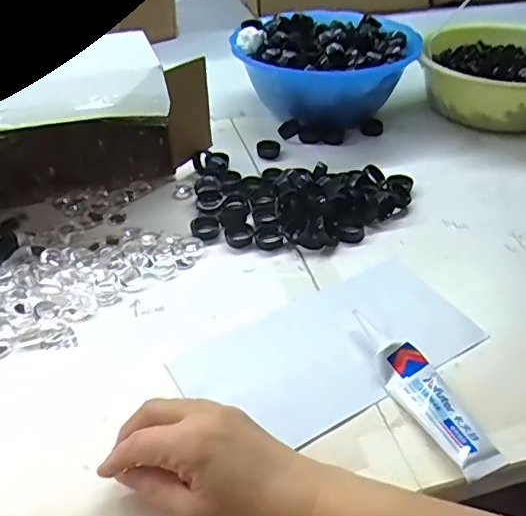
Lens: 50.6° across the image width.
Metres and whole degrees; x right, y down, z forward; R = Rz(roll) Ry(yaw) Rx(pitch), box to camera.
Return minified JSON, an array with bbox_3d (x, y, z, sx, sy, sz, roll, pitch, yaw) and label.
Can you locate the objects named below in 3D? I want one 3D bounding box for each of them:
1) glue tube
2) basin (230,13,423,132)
[{"bbox_3d":[0.112,0.091,0.404,0.034,0.016,0.146,-18,43,-21],"label":"glue tube"},{"bbox_3d":[0.092,-0.257,0.748,0.201,0.089,0.201,0,40,0],"label":"basin"}]

